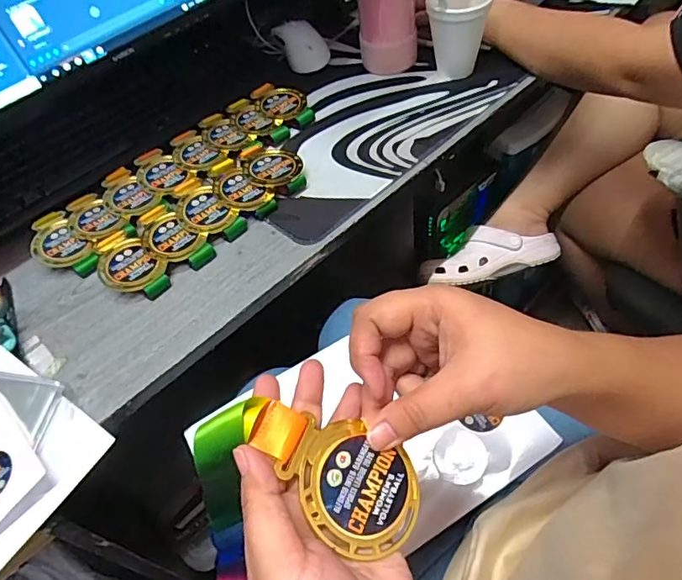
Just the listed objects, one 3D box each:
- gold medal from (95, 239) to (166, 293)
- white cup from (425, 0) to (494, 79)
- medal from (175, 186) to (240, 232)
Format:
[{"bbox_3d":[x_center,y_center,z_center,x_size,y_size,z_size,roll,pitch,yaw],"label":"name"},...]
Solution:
[{"bbox_3d":[-0.209,-0.023,0.491,0.063,0.004,0.053,35,64,20],"label":"gold medal"},{"bbox_3d":[0.144,-0.325,0.622,0.067,0.097,0.071,-5,52,6],"label":"white cup"},{"bbox_3d":[-0.145,-0.083,0.525,0.051,0.005,0.063,-39,66,-19],"label":"medal"}]

